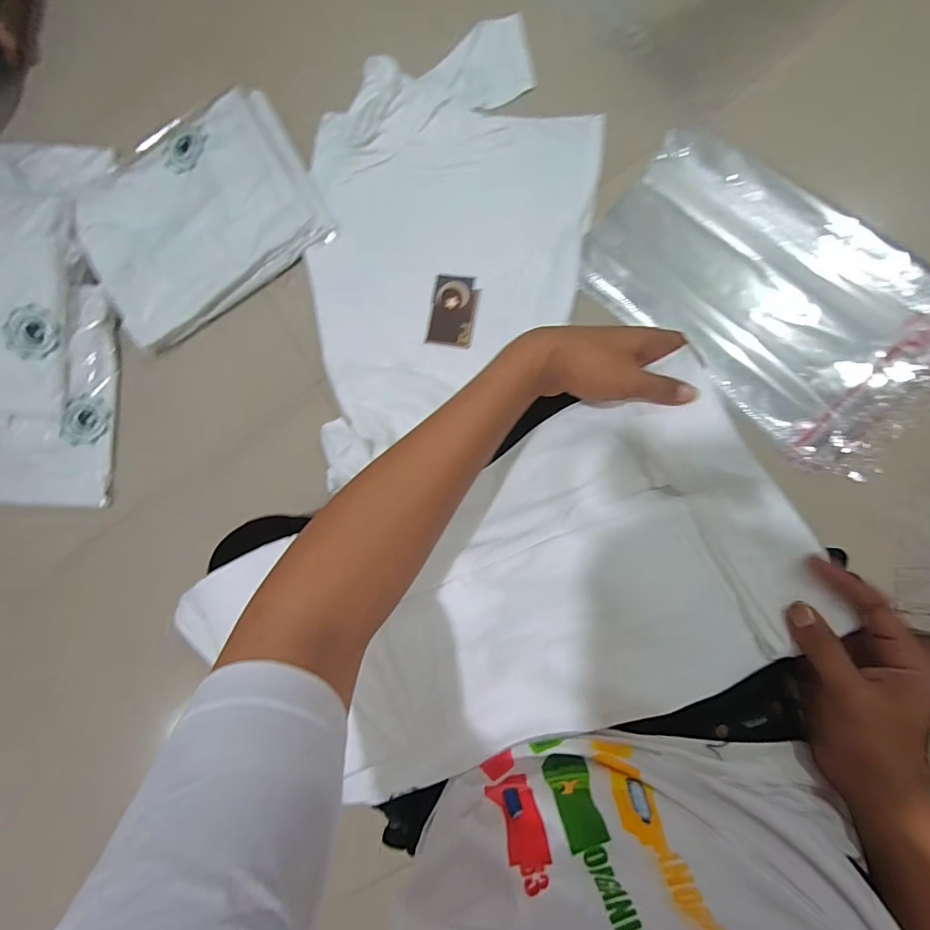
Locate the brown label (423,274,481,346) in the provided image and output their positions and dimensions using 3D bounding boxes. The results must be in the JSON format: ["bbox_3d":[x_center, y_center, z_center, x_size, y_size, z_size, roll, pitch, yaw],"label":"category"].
[{"bbox_3d":[-0.015,-0.204,0.606,0.061,0.004,0.092,9,88,9],"label":"brown label"}]

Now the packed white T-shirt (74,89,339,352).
[{"bbox_3d":[-0.389,-0.358,0.653,0.340,0.027,0.293,-36,81,6],"label":"packed white T-shirt"}]

